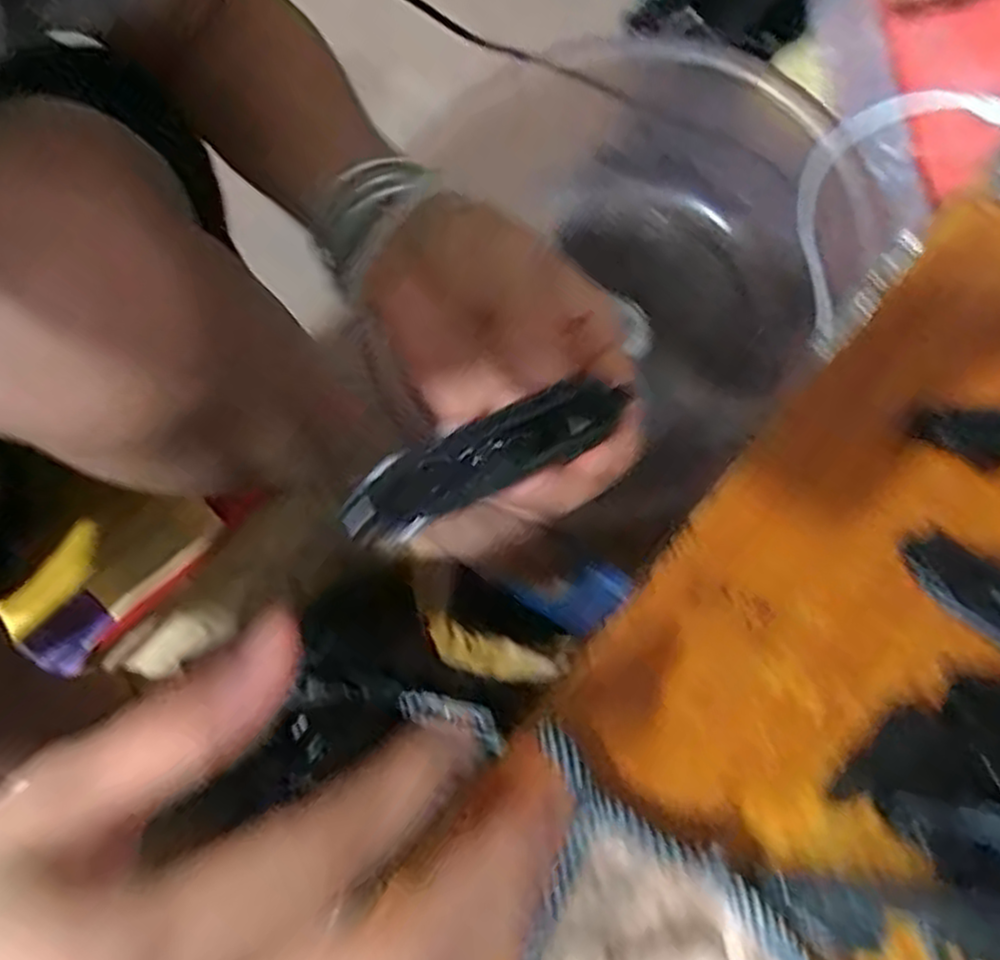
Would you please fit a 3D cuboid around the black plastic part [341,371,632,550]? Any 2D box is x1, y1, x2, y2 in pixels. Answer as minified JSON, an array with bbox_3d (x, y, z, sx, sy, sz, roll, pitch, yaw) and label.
[{"bbox_3d":[-0.006,-0.006,0.204,0.076,0.012,0.020,-25,111,-6],"label":"black plastic part"}]

